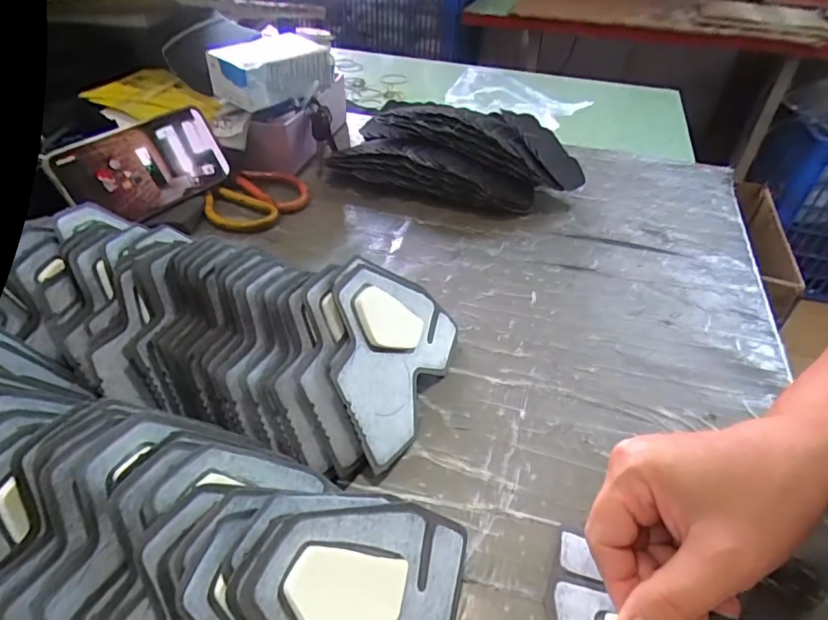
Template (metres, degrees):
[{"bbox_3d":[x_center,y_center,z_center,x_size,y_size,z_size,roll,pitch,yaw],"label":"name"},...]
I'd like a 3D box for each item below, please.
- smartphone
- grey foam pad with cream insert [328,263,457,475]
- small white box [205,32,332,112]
[{"bbox_3d":[-0.246,-0.132,0.472,0.013,0.076,0.147,4,35,42],"label":"smartphone"},{"bbox_3d":[-0.018,0.024,0.323,0.006,0.096,0.120,-21,25,41],"label":"grey foam pad with cream insert"},{"bbox_3d":[-0.140,-0.245,0.522,0.120,0.048,0.067,-26,49,-29],"label":"small white box"}]

